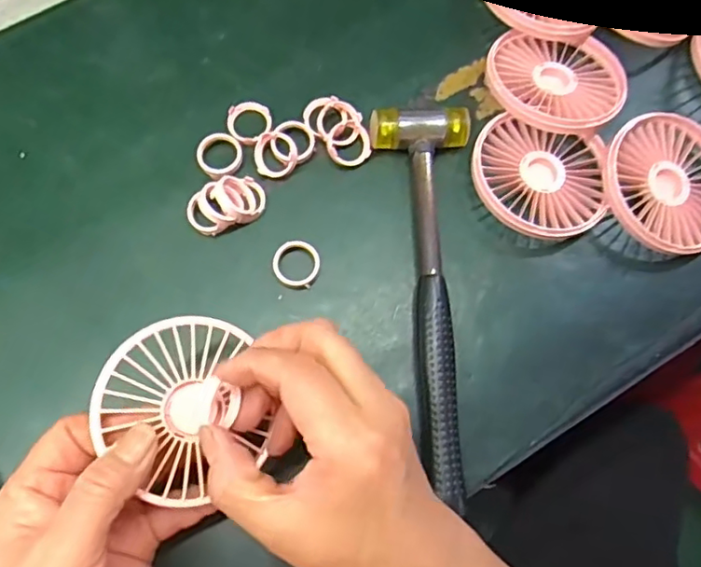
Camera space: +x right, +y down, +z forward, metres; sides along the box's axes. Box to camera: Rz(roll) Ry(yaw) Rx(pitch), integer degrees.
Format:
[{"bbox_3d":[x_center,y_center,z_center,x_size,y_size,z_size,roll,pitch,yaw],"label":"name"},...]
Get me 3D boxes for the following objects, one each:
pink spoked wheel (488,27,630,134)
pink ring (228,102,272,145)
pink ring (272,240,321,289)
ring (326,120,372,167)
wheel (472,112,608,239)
[{"bbox_3d":[0.131,-0.132,0.386,0.086,0.016,0.078,22,64,6],"label":"pink spoked wheel"},{"bbox_3d":[-0.064,-0.103,0.382,0.027,0.008,0.031,-8,76,-4],"label":"pink ring"},{"bbox_3d":[-0.033,-0.011,0.361,0.027,0.010,0.028,0,76,-2],"label":"pink ring"},{"bbox_3d":[-0.001,-0.089,0.381,0.027,0.008,0.029,0,76,-2],"label":"ring"},{"bbox_3d":[0.117,-0.065,0.373,0.084,0.011,0.079,3,67,-8],"label":"wheel"}]

